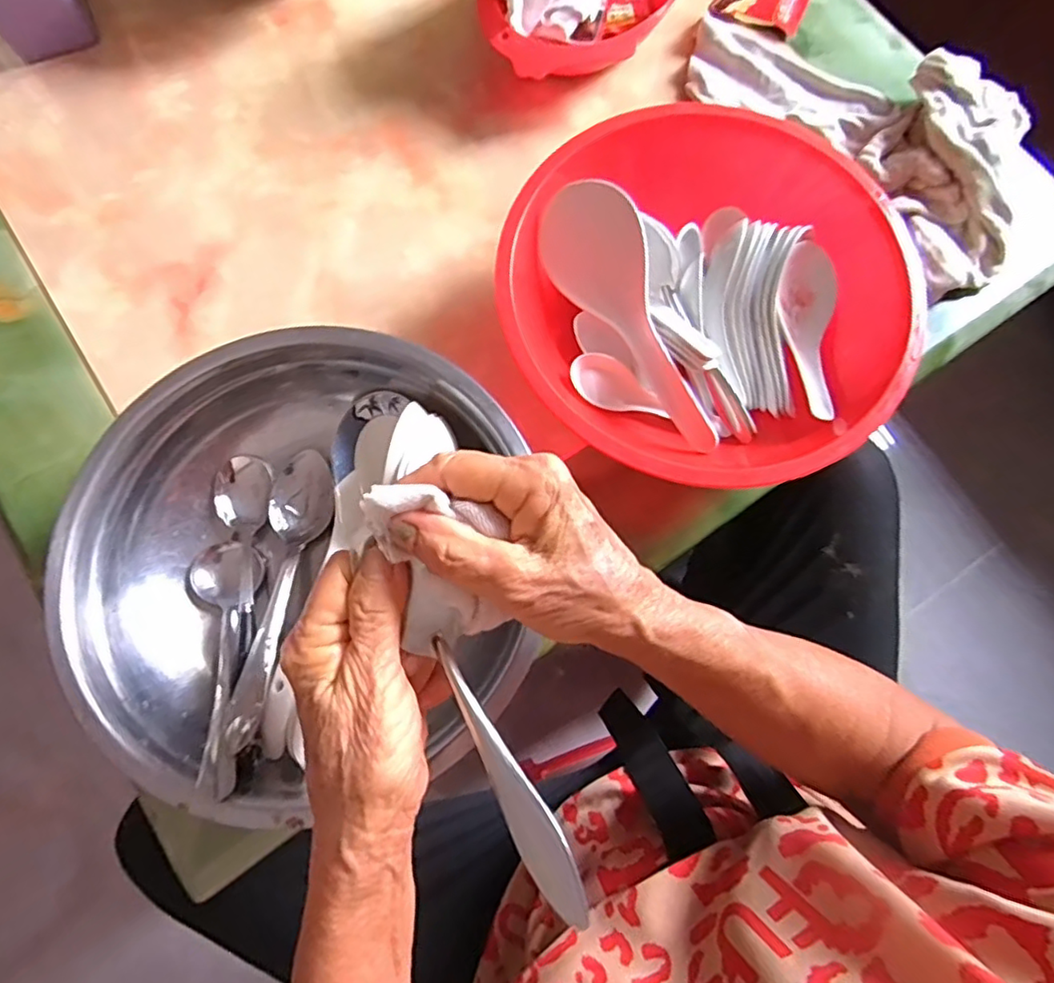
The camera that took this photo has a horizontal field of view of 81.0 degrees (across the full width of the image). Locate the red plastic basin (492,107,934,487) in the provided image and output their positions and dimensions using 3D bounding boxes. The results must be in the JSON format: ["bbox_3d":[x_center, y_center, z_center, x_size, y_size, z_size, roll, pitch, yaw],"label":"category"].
[{"bbox_3d":[0.110,-0.117,0.401,0.242,0.090,0.231,0,76,-1],"label":"red plastic basin"}]

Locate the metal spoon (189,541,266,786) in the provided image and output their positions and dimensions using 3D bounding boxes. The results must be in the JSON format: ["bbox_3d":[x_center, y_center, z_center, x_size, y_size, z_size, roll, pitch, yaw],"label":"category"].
[{"bbox_3d":[-0.174,0.091,0.352,0.038,0.027,0.134,-14,58,-5],"label":"metal spoon"}]

